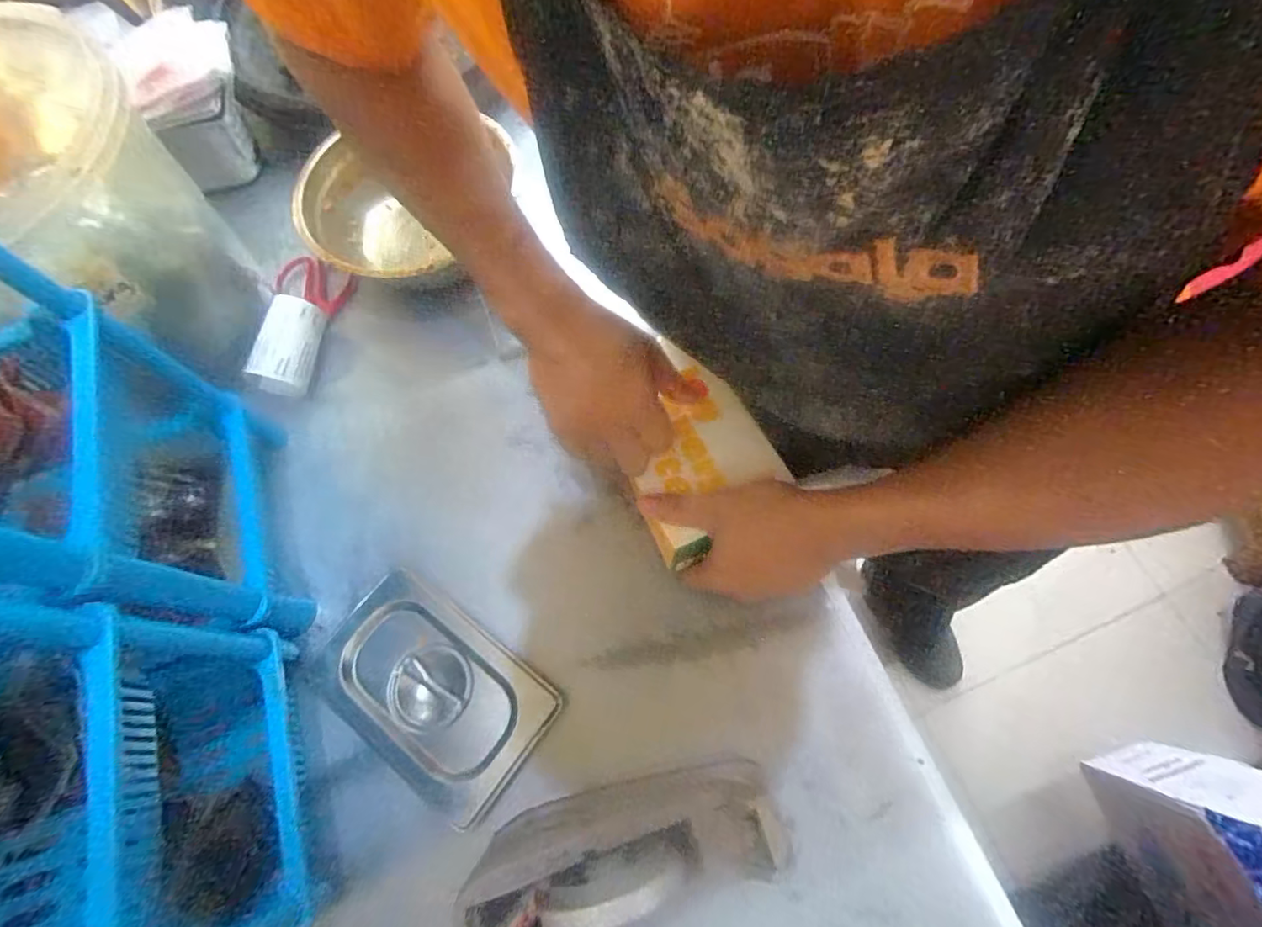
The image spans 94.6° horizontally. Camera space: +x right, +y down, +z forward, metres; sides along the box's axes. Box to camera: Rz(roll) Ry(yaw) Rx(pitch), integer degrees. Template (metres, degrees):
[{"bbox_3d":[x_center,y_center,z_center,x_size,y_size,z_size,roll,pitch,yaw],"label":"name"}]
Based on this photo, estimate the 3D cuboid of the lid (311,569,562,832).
[{"bbox_3d":[-0.156,0.174,0.444,0.178,0.025,0.111,34,74,14],"label":"lid"}]

